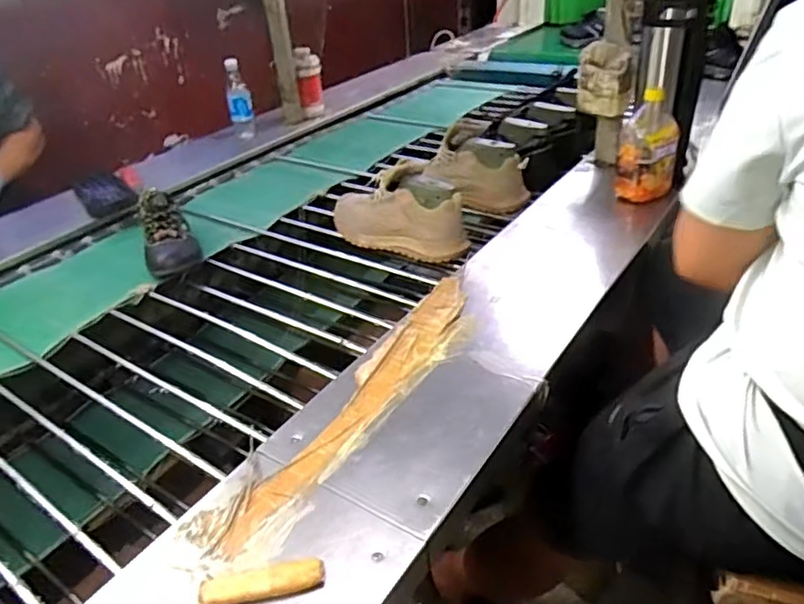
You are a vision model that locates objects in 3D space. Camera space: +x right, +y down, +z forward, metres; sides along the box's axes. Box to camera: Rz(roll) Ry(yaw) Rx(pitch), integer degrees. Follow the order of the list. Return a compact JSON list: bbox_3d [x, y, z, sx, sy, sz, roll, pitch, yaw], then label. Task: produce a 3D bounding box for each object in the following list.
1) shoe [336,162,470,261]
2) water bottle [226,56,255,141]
[{"bbox_3d":[-0.012,-0.167,1.151,0.303,0.158,0.112,24,42,35],"label":"shoe"},{"bbox_3d":[-0.451,-0.553,1.703,0.068,0.214,0.068,-13,34,-13],"label":"water bottle"}]

